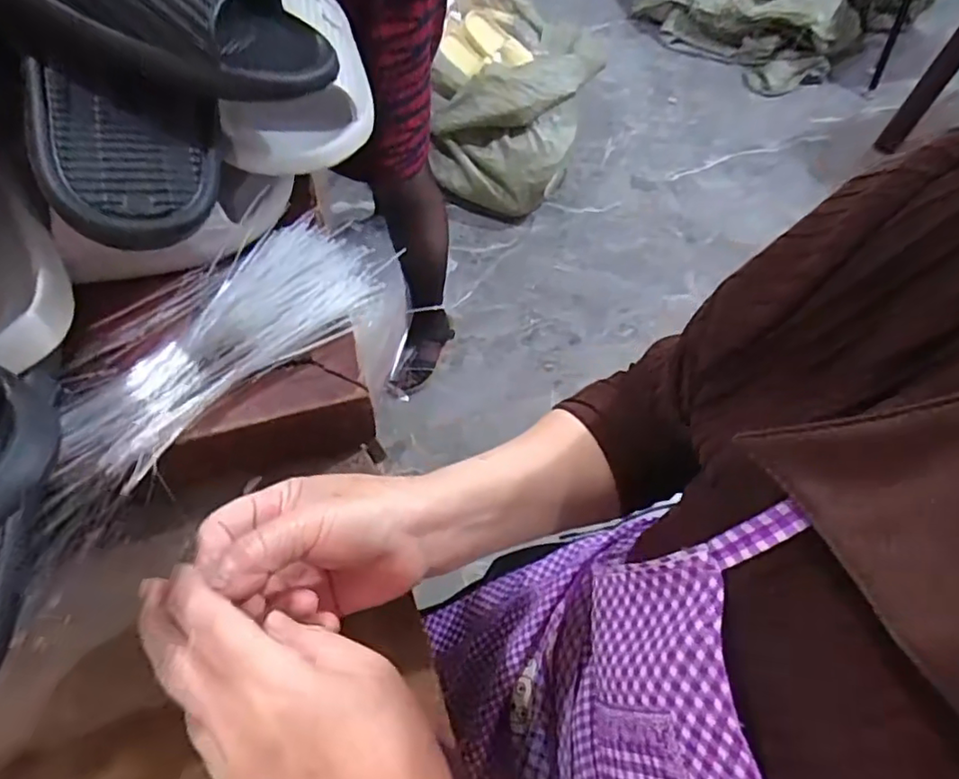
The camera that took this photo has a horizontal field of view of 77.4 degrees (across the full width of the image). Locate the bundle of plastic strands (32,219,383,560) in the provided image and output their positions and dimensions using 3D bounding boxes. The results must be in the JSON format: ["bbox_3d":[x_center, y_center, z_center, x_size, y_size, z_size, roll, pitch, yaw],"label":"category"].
[{"bbox_3d":[-0.165,-0.025,0.365,0.081,0.020,0.243,36,63,17],"label":"bundle of plastic strands"}]

